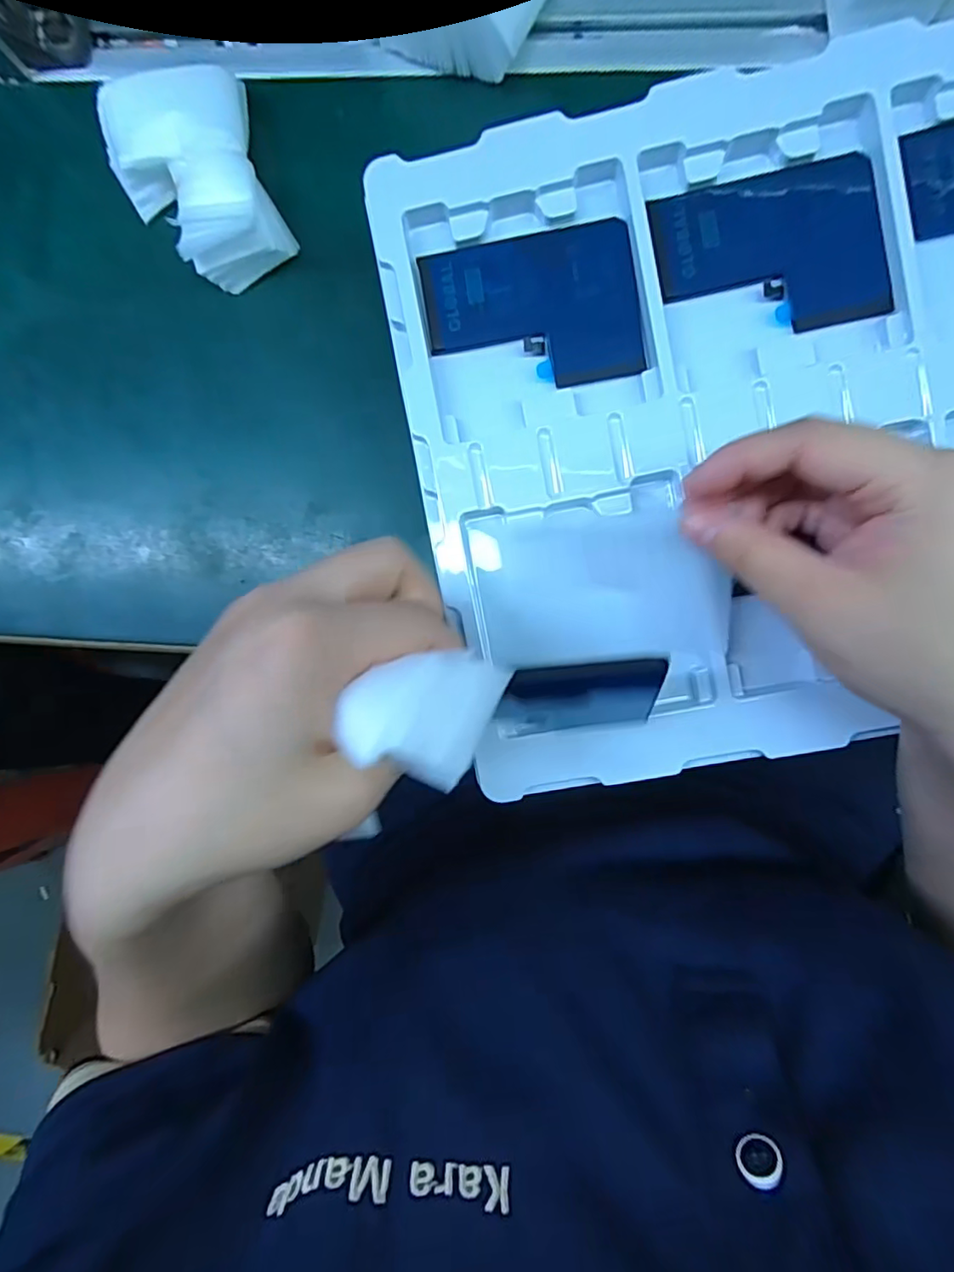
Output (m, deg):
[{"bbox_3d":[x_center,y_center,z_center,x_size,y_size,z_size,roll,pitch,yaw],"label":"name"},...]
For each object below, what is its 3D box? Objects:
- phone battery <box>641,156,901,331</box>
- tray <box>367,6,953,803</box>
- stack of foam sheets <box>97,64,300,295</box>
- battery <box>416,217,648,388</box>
[{"bbox_3d":[0.123,-0.161,0.243,0.089,0.004,0.065,-9,90,5],"label":"phone battery"},{"bbox_3d":[0.134,-0.092,0.250,0.314,0.023,0.278,-10,92,5],"label":"tray"},{"bbox_3d":[-0.141,-0.227,0.291,0.073,0.036,0.096,-17,92,5],"label":"stack of foam sheets"},{"bbox_3d":[0.024,-0.141,0.251,0.089,0.004,0.065,-9,90,5],"label":"battery"}]

